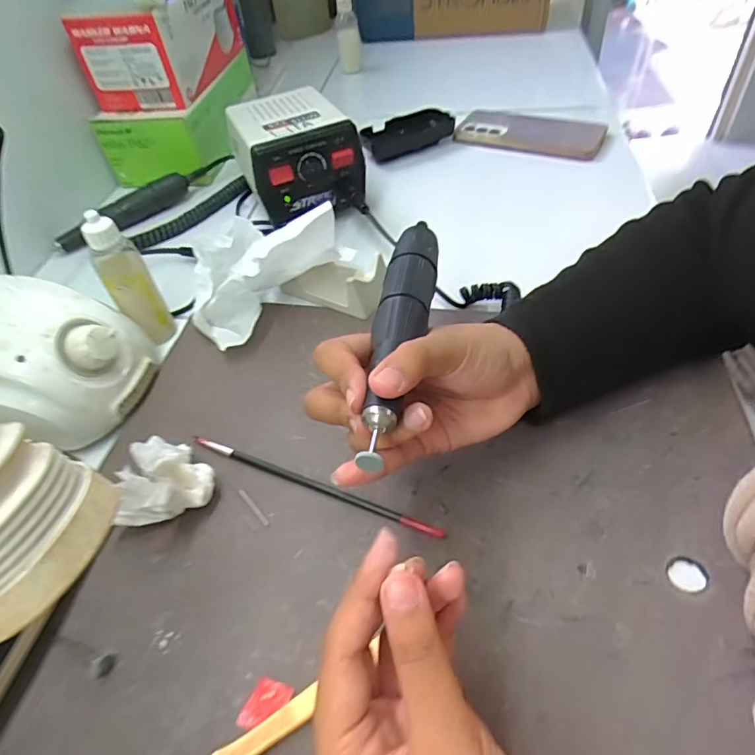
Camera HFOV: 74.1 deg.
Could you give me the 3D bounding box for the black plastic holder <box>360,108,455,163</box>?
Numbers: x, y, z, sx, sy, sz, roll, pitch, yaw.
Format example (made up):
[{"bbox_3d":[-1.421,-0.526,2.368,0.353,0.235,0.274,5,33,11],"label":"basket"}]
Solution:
[{"bbox_3d":[0.033,-0.297,0.607,0.119,0.020,0.071,-26,50,-15],"label":"black plastic holder"}]

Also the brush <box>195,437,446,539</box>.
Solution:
[{"bbox_3d":[-0.041,0.063,0.298,0.167,0.004,0.007,17,53,19],"label":"brush"}]

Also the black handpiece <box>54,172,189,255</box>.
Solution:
[{"bbox_3d":[-0.262,-0.172,0.518,0.149,0.027,0.026,-36,55,-23],"label":"black handpiece"}]

